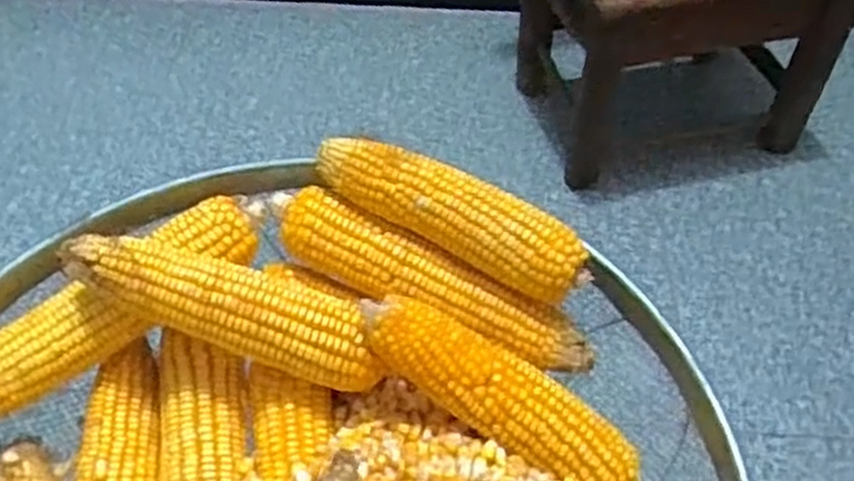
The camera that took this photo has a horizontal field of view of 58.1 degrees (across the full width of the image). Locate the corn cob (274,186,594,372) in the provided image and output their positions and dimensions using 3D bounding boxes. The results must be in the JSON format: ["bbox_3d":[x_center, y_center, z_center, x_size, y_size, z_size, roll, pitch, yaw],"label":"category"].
[{"bbox_3d":[-0.006,0.029,0.527,0.247,0.041,0.051,23,54,16],"label":"corn cob"}]

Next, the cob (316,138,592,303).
[{"bbox_3d":[0.014,-0.020,0.518,0.196,0.039,0.045,26,55,18],"label":"cob"}]

